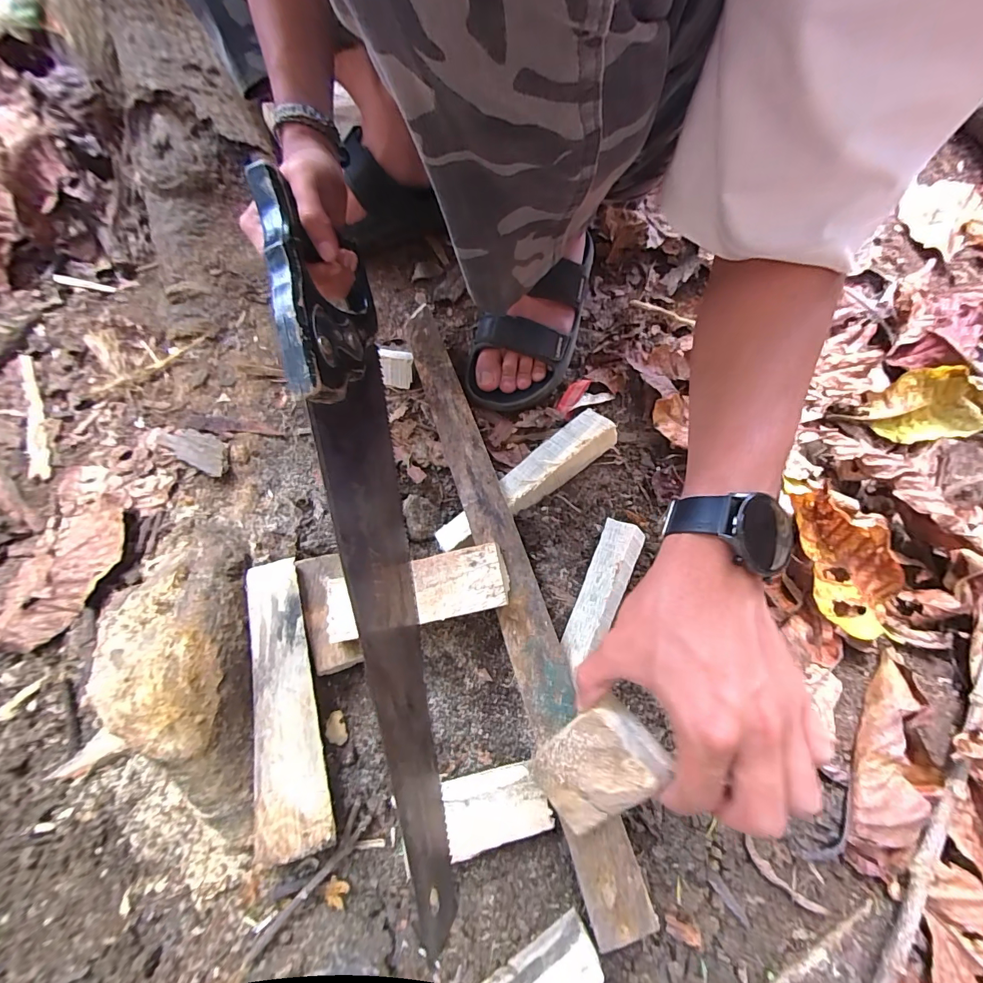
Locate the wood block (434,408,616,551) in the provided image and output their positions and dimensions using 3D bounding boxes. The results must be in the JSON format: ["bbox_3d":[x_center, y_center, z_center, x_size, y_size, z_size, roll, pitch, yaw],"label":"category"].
[{"bbox_3d":[0.038,-0.011,0.431,0.213,0.019,0.044,-37,77,-14],"label":"wood block"}]

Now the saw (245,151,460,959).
[{"bbox_3d":[-0.088,0.032,0.319,0.049,0.108,0.496,-12,85,-6],"label":"saw"}]

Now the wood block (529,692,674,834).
[{"bbox_3d":[0.065,0.179,0.278,0.055,0.097,0.022,43,36,22],"label":"wood block"}]

